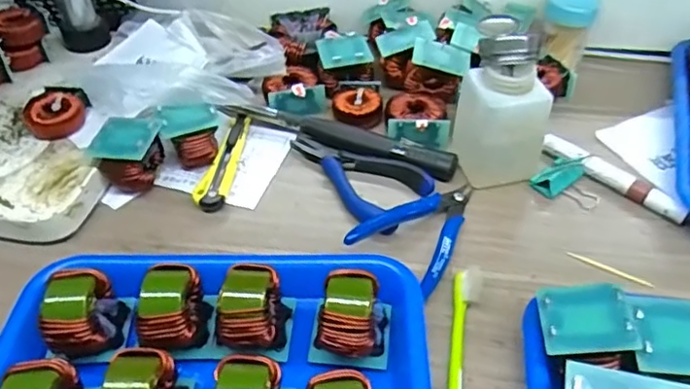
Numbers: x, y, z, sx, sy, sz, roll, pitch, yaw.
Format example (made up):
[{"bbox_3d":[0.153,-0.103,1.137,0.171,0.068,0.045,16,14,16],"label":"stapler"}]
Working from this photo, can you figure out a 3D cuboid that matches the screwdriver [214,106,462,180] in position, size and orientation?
[{"bbox_3d":[-0.010,-0.050,0.496,0.205,0.016,0.028,18,48,19],"label":"screwdriver"}]

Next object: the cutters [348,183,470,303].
[{"bbox_3d":[0.053,0.018,0.424,0.063,0.026,0.114,20,49,21],"label":"cutters"}]

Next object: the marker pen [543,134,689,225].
[{"bbox_3d":[0.205,-0.014,0.458,0.012,0.017,0.117,-35,53,-29],"label":"marker pen"}]

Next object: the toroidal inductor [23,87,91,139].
[{"bbox_3d":[-0.233,-0.066,0.479,0.038,0.019,0.047,22,50,23],"label":"toroidal inductor"}]

